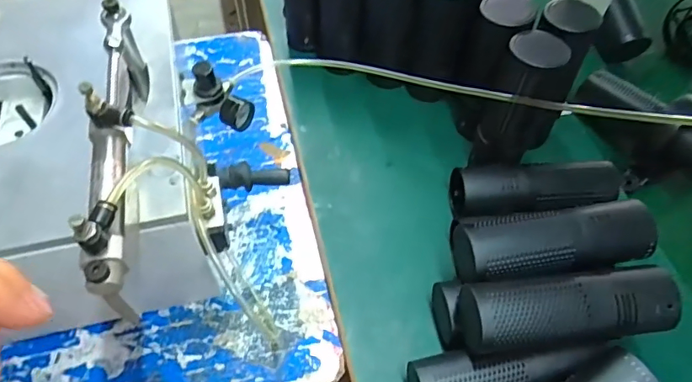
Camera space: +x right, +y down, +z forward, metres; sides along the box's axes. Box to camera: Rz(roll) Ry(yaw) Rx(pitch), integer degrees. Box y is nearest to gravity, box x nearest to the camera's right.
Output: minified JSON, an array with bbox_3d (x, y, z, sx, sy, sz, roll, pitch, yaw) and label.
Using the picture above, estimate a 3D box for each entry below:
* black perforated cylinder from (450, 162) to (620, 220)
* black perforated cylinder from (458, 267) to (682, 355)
[{"bbox_3d":[0.195,0.001,0.524,0.163,0.058,0.062,-6,57,-6],"label":"black perforated cylinder"},{"bbox_3d":[0.178,0.097,0.400,0.160,0.051,0.050,-2,57,-3],"label":"black perforated cylinder"}]

